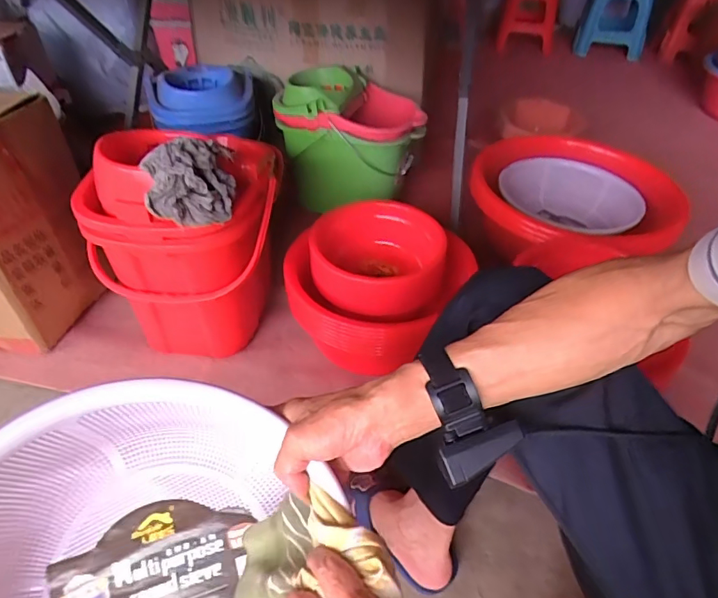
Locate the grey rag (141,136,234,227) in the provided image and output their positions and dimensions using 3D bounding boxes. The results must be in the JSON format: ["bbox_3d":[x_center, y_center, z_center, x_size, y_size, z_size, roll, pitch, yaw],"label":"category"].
[{"bbox_3d":[-0.250,-0.178,0.739,0.126,0.107,0.097,-12,44,-16],"label":"grey rag"}]

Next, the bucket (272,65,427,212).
[{"bbox_3d":[-0.024,-0.444,1.377,0.358,0.339,0.355,2,42,-2],"label":"bucket"}]

